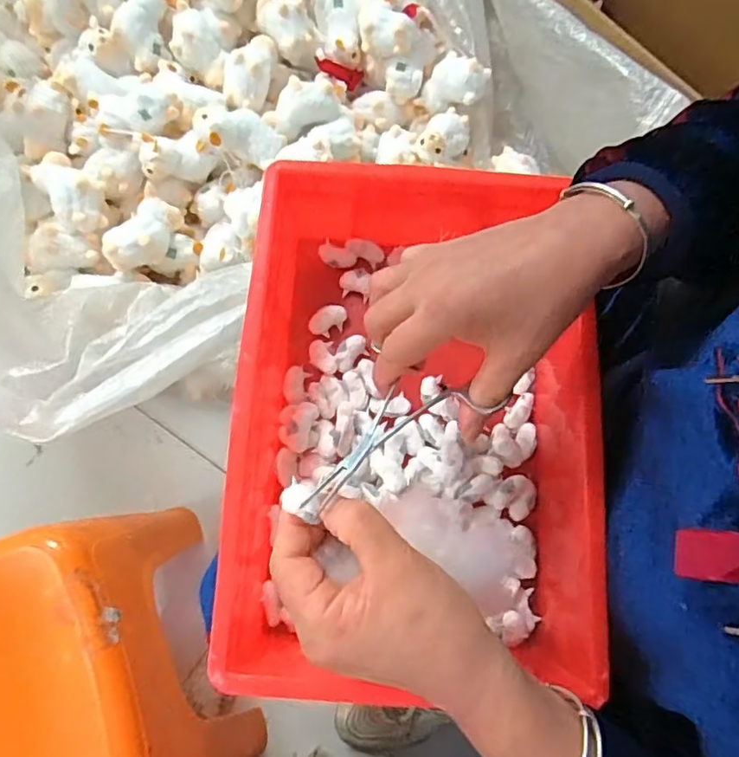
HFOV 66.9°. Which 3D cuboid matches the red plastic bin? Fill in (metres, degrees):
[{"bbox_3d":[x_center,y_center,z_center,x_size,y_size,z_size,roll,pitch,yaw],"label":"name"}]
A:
[{"bbox_3d":[0.038,0.028,0.419,0.260,0.099,0.358,2,73,3],"label":"red plastic bin"}]

